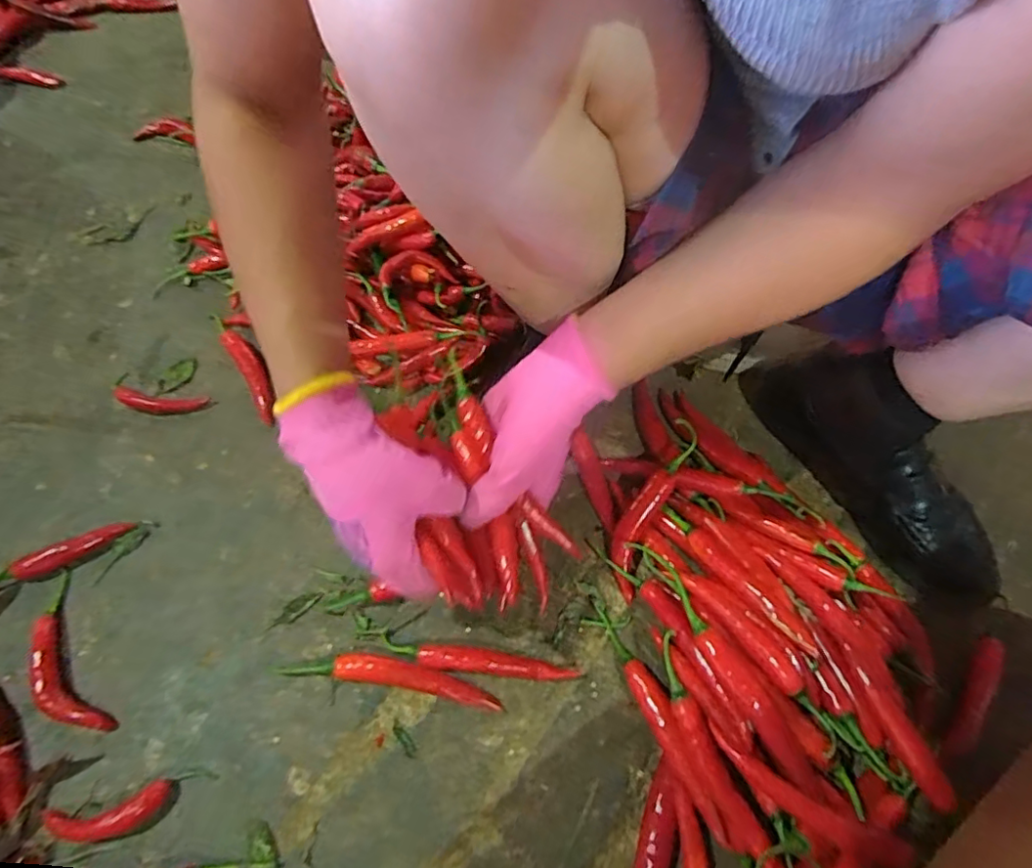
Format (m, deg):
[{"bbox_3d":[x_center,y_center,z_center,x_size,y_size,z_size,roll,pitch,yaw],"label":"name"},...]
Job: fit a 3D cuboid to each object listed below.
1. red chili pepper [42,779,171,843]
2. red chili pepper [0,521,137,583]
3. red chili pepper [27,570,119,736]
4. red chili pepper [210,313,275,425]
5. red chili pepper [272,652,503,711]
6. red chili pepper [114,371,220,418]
[{"bbox_3d":[-0.281,0.260,0.394,0.079,0.015,0.026,-12,60,-9],"label":"red chili pepper"},{"bbox_3d":[-0.381,0.098,0.487,0.102,0.017,0.022,-26,63,-16],"label":"red chili pepper"},{"bbox_3d":[-0.355,0.173,0.450,0.036,0.017,0.137,-29,64,-17],"label":"red chili pepper"},{"bbox_3d":[-0.276,-0.073,0.597,0.027,0.017,0.164,-29,64,-18],"label":"red chili pepper"},{"bbox_3d":[-0.096,0.186,0.445,0.170,0.016,0.024,9,59,4],"label":"red chili pepper"},{"bbox_3d":[-0.358,-0.034,0.581,0.102,0.014,0.032,15,60,7],"label":"red chili pepper"}]

